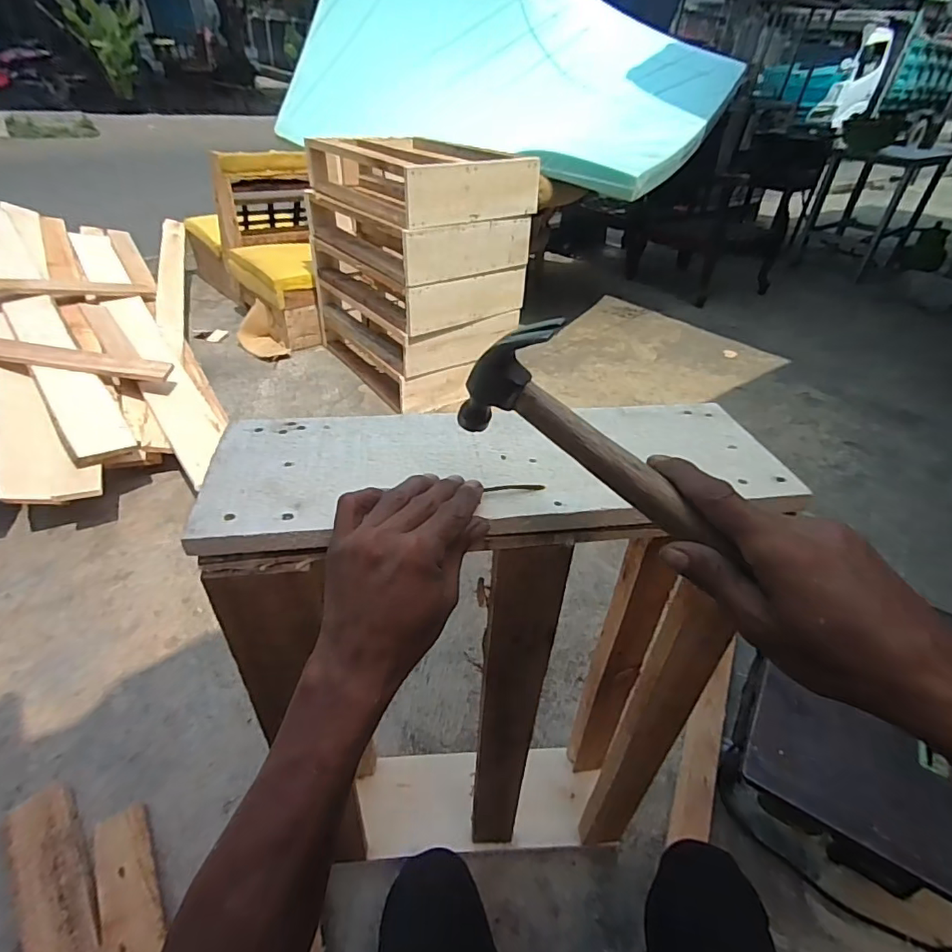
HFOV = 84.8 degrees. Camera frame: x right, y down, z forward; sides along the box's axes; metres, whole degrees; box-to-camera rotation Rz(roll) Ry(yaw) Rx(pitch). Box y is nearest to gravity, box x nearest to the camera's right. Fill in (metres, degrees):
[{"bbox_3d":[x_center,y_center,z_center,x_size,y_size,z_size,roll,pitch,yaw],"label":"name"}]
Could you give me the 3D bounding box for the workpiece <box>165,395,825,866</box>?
[{"bbox_3d":[0.009,0.256,0.634,0.449,0.680,0.185,-3,40,-7],"label":"workpiece"}]

